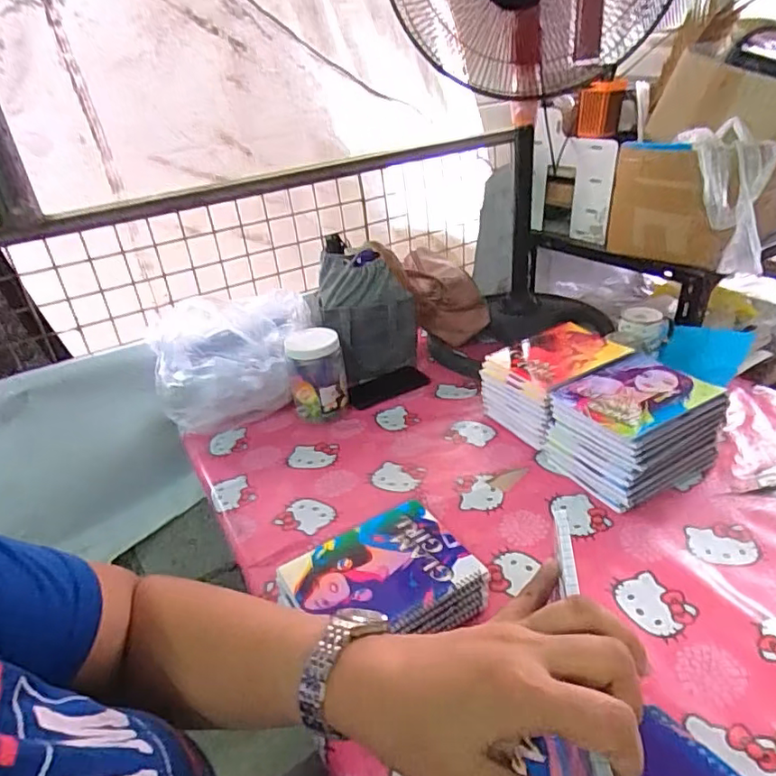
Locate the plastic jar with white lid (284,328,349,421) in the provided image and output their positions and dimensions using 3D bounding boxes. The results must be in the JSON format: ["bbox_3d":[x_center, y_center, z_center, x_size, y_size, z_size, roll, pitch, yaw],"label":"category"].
[{"bbox_3d":[-0.128,-0.019,1.009,0.099,0.154,0.083,-10,30,-8],"label":"plastic jar with white lid"}]

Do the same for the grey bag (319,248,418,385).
[{"bbox_3d":[-0.038,-0.139,1.117,0.180,0.232,0.111,-5,30,1],"label":"grey bag"}]

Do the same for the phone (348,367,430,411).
[{"bbox_3d":[0.003,-0.004,1.102,0.150,0.011,0.085,-18,32,-19],"label":"phone"}]

